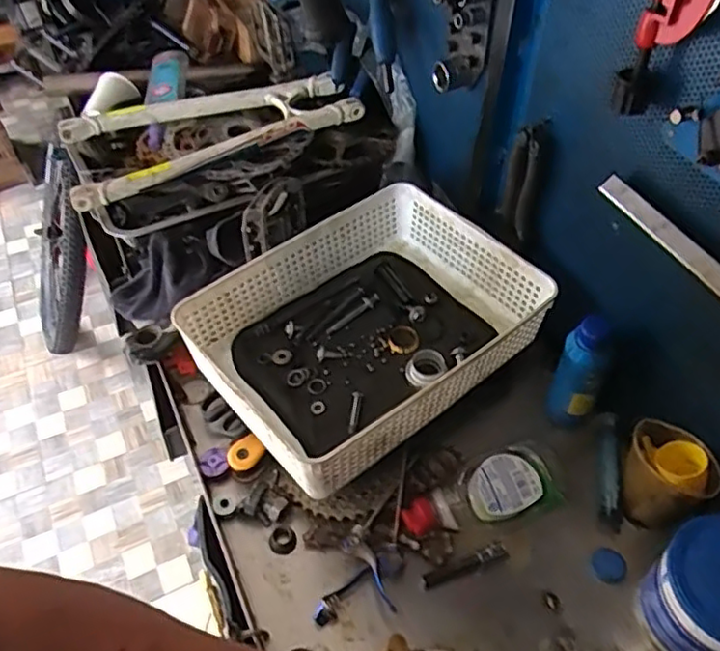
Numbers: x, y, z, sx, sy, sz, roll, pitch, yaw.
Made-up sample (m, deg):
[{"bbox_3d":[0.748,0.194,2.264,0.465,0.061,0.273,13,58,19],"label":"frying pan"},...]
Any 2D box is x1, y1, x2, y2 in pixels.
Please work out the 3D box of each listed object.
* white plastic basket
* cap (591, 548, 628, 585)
[{"bbox_3d":[0.006,0.000,0.683,0.329,0.084,0.246,-32,56,-24],"label":"white plastic basket"},{"bbox_3d":[0.232,0.225,0.596,0.031,0.018,0.031,0,49,0],"label":"cap"}]

